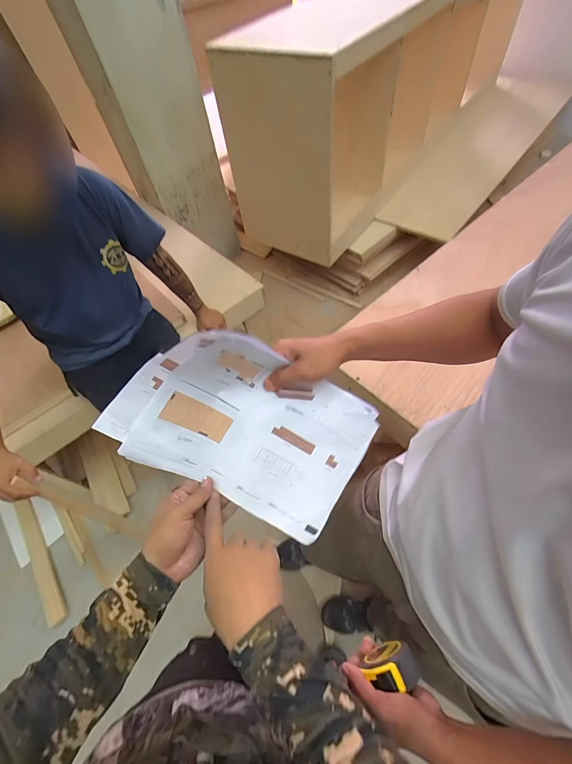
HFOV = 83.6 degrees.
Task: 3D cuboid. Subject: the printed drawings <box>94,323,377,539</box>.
[{"bbox_3d":[-0.034,0.063,0.412,0.322,0.066,0.218,33,88,-21],"label":"printed drawings"}]

